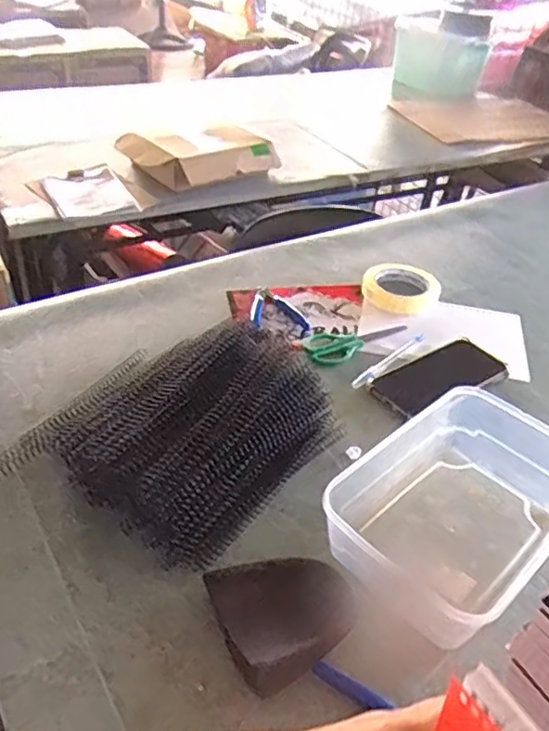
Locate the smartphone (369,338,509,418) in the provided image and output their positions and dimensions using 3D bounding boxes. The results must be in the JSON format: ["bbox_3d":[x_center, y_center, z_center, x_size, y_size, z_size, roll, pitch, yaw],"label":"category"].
[{"bbox_3d":[0.197,0.013,0.727,0.168,0.014,0.075,-21,45,-29],"label":"smartphone"}]

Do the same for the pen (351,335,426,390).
[{"bbox_3d":[0.140,-0.007,0.751,0.017,0.007,0.150,30,44,28],"label":"pen"}]

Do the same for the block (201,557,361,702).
[{"bbox_3d":[0.005,0.184,0.473,0.091,0.036,0.098,-17,43,-26],"label":"block"}]

